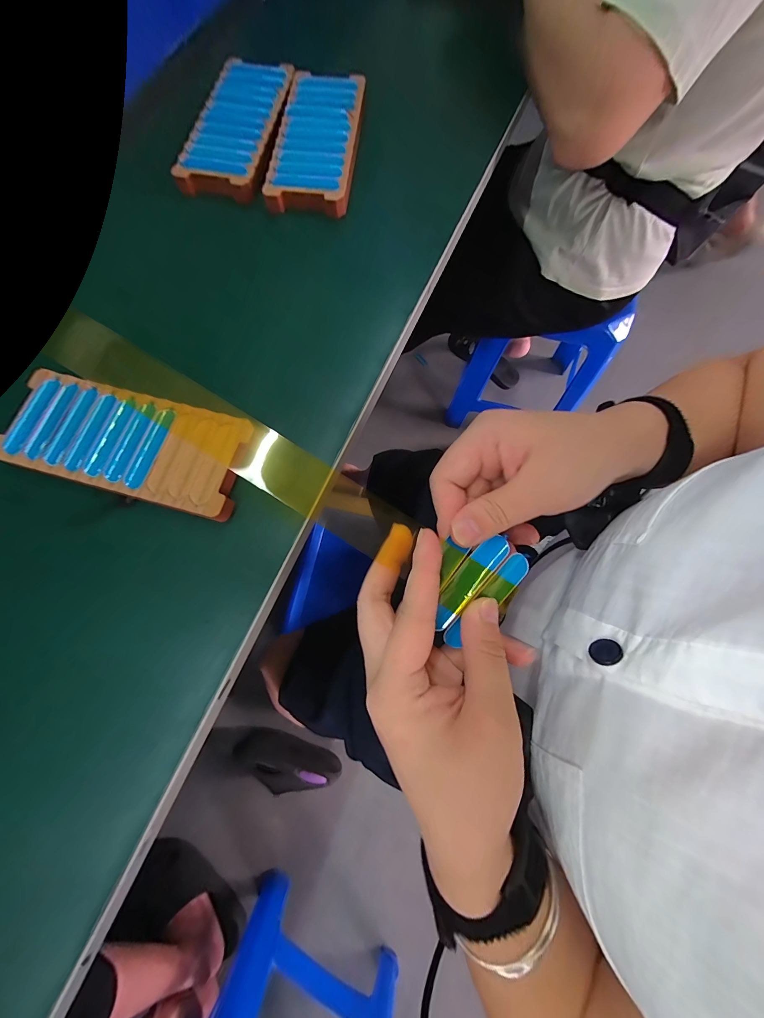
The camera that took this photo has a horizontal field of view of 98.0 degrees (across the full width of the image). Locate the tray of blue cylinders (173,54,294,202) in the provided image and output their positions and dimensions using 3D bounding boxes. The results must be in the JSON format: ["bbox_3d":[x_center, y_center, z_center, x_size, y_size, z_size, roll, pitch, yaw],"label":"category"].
[{"bbox_3d":[-0.141,-0.379,0.328,0.078,0.013,0.173,10,75,3],"label":"tray of blue cylinders"}]

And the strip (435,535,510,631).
[{"bbox_3d":[0.047,0.038,0.178,0.015,0.004,0.056,40,81,10],"label":"strip"}]

